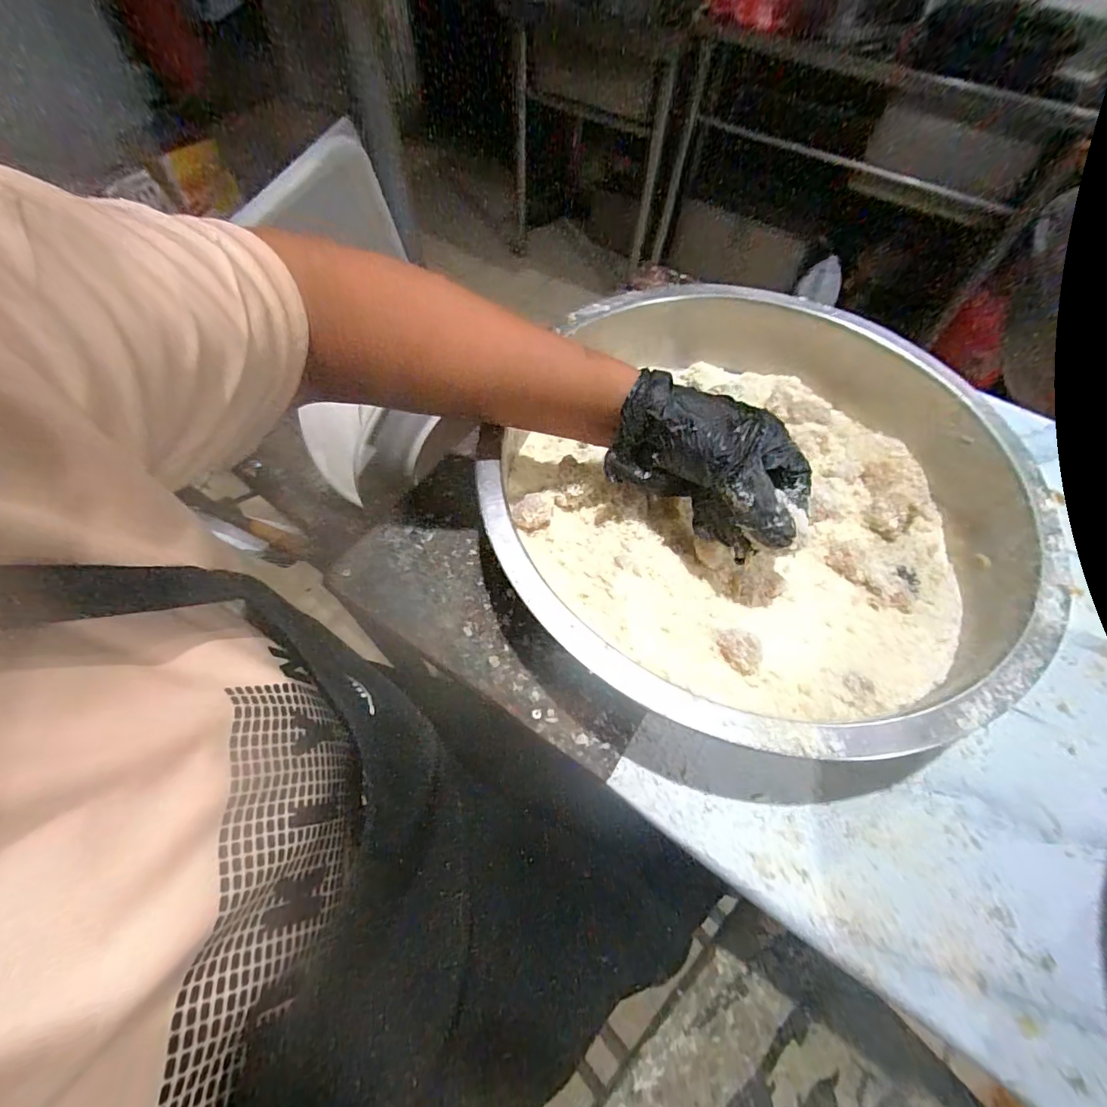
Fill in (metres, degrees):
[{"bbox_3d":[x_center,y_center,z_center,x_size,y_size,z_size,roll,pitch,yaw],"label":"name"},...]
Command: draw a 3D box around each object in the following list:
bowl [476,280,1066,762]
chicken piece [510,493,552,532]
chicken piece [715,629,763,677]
[{"bbox_3d":[0.146,-0.044,0.359,0.344,0.077,0.364,0,63,-1],"label":"bowl"},{"bbox_3d":[-0.016,-0.030,0.347,0.028,0.020,0.020,1,56,-3],"label":"chicken piece"},{"bbox_3d":[0.113,0.058,0.293,0.017,0.015,0.029,-27,61,-20],"label":"chicken piece"}]

